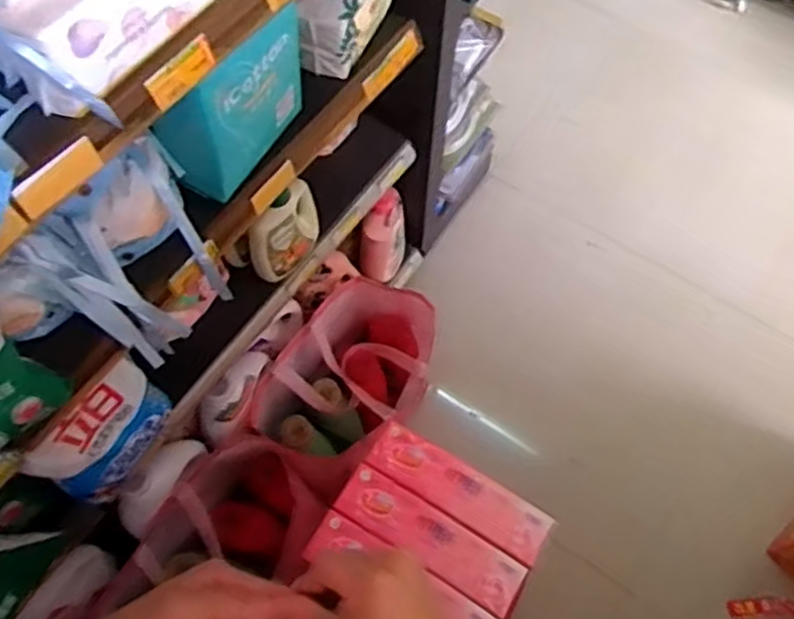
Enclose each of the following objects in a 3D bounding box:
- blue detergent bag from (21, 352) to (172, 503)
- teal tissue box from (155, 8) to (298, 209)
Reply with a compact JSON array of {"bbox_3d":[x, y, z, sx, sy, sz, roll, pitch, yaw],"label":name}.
[{"bbox_3d":[-0.400,0.182,0.987,0.060,0.214,0.186,32,67,14],"label":"blue detergent bag"},{"bbox_3d":[-0.209,-0.282,0.911,0.105,0.220,0.223,35,68,15],"label":"teal tissue box"}]

